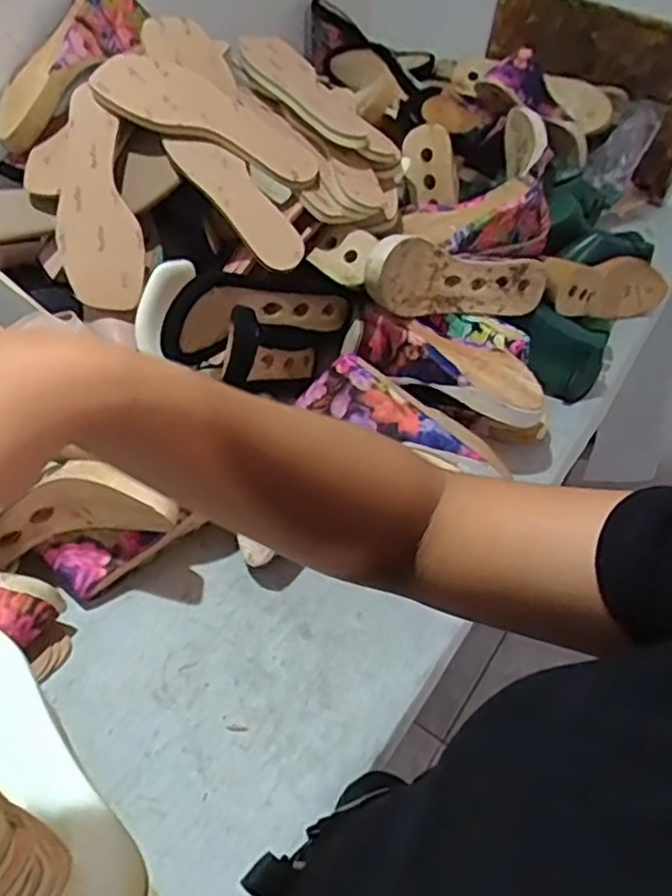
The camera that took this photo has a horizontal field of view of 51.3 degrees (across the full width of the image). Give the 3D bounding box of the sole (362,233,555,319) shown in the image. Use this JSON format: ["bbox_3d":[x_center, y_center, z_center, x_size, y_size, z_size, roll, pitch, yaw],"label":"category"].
[{"bbox_3d":[0.134,-0.179,0.767,0.247,0.081,0.057,-1,47,-27],"label":"sole"}]

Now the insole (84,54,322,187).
[{"bbox_3d":[-0.131,-0.346,0.740,0.243,0.033,0.091,25,49,-4],"label":"insole"}]

